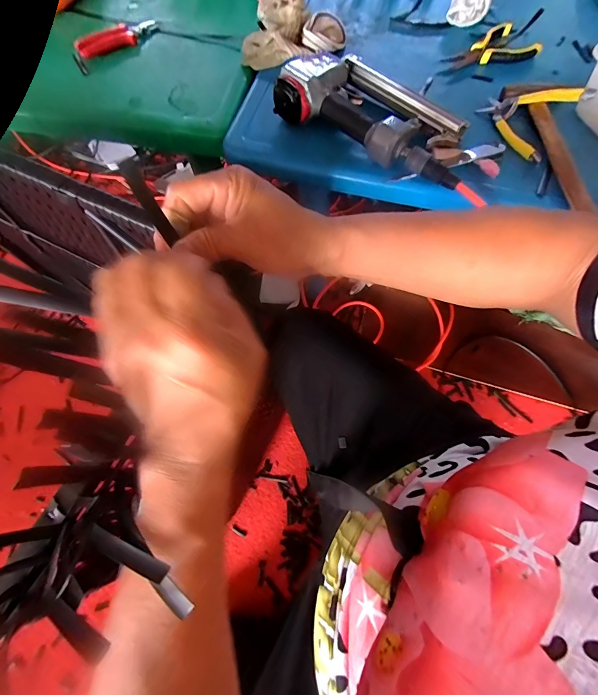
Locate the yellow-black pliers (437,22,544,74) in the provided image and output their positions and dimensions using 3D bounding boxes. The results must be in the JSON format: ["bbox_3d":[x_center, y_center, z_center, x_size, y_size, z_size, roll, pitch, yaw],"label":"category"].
[{"bbox_3d":[0.303,-0.470,0.553,0.161,0.015,0.088,-27,69,-9],"label":"yellow-black pliers"}]

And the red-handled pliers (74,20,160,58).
[{"bbox_3d":[-0.322,-0.557,0.620,0.155,0.026,0.035,-39,71,-13],"label":"red-handled pliers"}]

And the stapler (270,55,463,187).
[{"bbox_3d":[0.119,-0.330,0.480,0.278,0.060,0.150,34,73,15],"label":"stapler"}]

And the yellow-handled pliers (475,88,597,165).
[{"bbox_3d":[0.322,-0.336,0.488,0.117,0.034,0.125,40,75,17],"label":"yellow-handled pliers"}]

